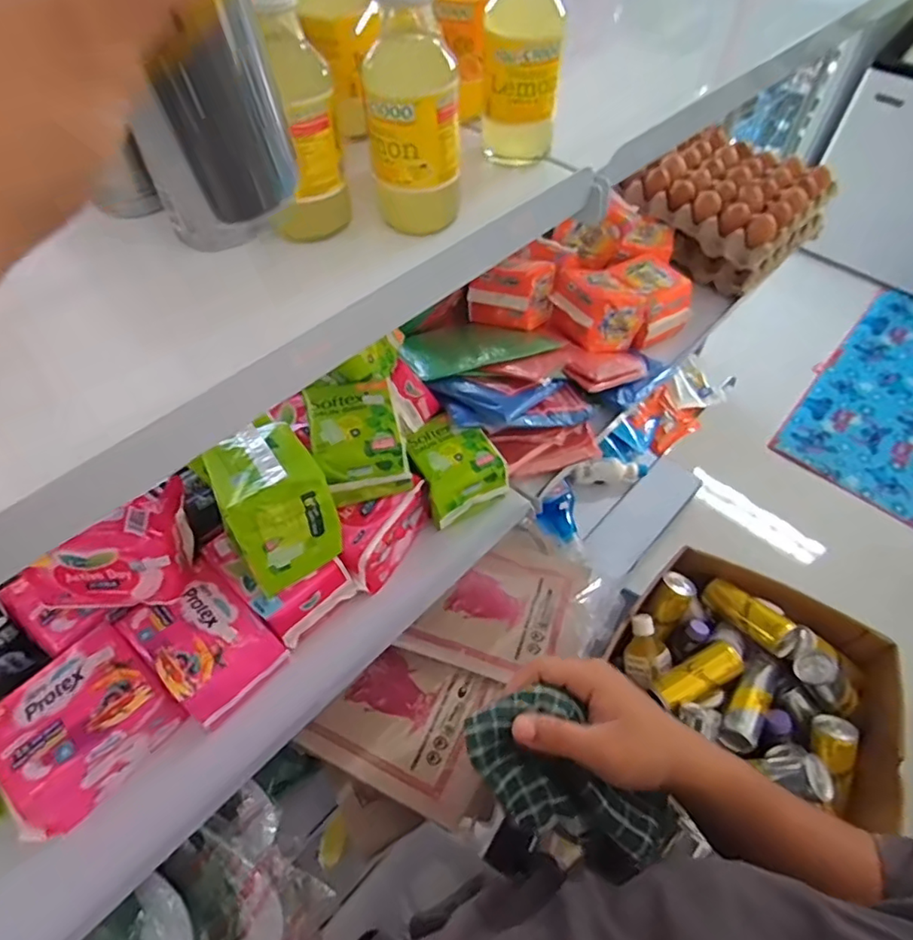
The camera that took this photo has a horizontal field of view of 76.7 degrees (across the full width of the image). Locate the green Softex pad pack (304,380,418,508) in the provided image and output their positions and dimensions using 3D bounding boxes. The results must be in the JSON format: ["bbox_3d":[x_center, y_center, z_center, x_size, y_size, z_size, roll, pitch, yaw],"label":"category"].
[{"bbox_3d":[-0.101,-0.031,0.598,0.086,0.074,0.102,-13,54,-10],"label":"green Softex pad pack"}]

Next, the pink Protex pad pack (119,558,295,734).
[{"bbox_3d":[-0.237,0.162,0.547,0.120,0.057,0.092,36,60,23],"label":"pink Protex pad pack"}]

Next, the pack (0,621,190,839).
[{"bbox_3d":[-0.329,0.223,0.508,0.106,0.072,0.133,38,61,24],"label":"pack"}]

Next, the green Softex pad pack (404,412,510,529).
[{"bbox_3d":[-0.004,-0.008,0.659,0.092,0.050,0.112,-24,57,-18],"label":"green Softex pad pack"}]

